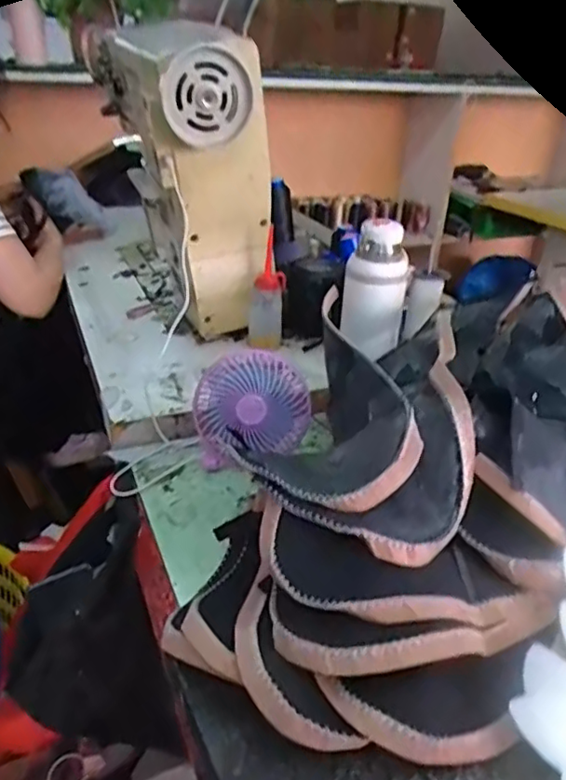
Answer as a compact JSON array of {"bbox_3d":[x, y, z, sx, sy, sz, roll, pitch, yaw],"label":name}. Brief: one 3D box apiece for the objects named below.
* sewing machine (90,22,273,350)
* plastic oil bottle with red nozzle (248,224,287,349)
[{"bbox_3d":[-0.171,-0.356,1.025,0.185,0.403,0.500,-8,30,-18],"label":"sewing machine"},{"bbox_3d":[-0.025,-0.147,0.930,0.055,0.172,0.034,0,29,-4],"label":"plastic oil bottle with red nozzle"}]

